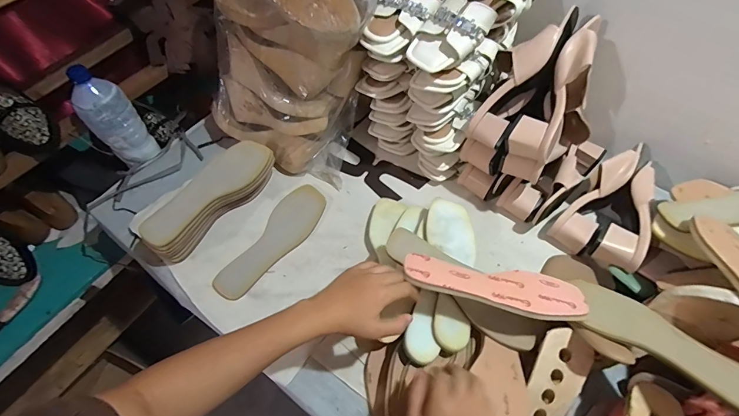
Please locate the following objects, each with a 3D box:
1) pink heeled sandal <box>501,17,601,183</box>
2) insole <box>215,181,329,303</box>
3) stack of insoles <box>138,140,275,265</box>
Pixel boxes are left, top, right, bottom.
[{"bbox_3d":[0.297,-0.170,0.584,0.069,0.104,0.267,30,96,18],"label":"pink heeled sandal"},{"bbox_3d":[-0.162,0.054,0.647,0.077,0.008,0.238,27,62,17],"label":"insole"},{"bbox_3d":[-0.271,-0.015,0.649,0.078,0.082,0.245,33,64,20],"label":"stack of insoles"}]

